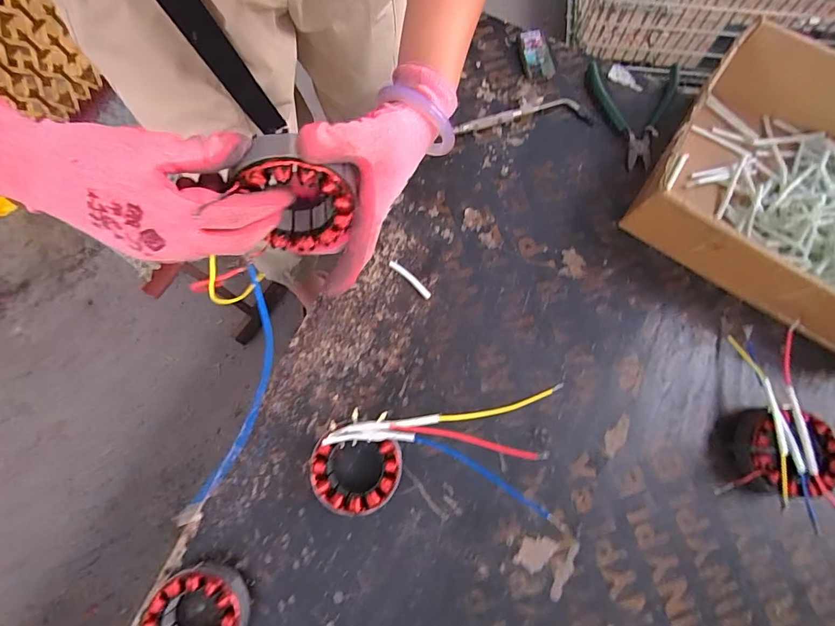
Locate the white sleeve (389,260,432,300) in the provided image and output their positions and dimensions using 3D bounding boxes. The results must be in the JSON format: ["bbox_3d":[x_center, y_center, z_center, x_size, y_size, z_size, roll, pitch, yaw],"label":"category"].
[{"bbox_3d":[-0.008,-0.040,0.497,0.062,0.004,0.010,43,80,8],"label":"white sleeve"}]

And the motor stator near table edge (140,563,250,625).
[{"bbox_3d":[-0.206,0.286,0.406,0.084,0.041,0.086,0,77,0],"label":"motor stator near table edge"}]

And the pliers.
[{"bbox_3d":[0.286,-0.255,0.537,0.102,0.016,0.149,-12,78,-3],"label":"pliers"}]

